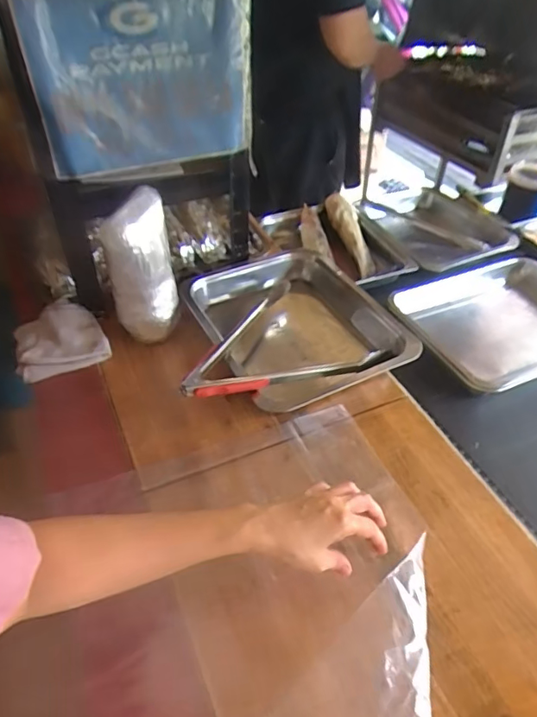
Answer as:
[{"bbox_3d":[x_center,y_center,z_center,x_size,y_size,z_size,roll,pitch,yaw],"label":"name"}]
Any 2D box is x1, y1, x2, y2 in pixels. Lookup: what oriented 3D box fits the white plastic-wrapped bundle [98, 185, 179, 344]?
[{"bbox_3d":[-0.190,-0.122,0.781,0.095,0.230,0.079,-10,45,-11],"label":"white plastic-wrapped bundle"}]

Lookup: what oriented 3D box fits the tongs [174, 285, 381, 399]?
[{"bbox_3d":[-0.010,-0.029,0.788,0.295,0.084,0.238,-17,47,-18],"label":"tongs"}]

